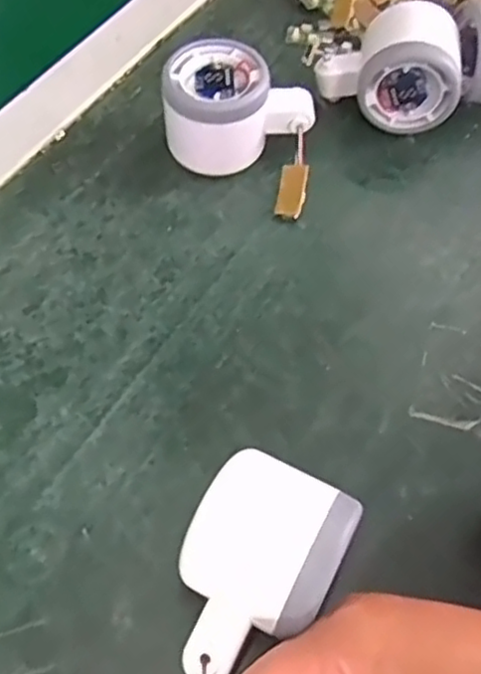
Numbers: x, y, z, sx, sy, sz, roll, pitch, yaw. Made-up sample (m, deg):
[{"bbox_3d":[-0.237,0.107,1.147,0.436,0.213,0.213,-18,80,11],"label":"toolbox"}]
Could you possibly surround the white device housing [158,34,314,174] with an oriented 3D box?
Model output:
[{"bbox_3d":[-0.001,-0.130,0.400,0.083,0.053,0.053,3,60,0],"label":"white device housing"}]

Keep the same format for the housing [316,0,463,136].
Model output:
[{"bbox_3d":[0.089,-0.162,0.415,0.082,0.059,0.048,7,60,2],"label":"housing"}]

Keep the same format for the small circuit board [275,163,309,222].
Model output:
[{"bbox_3d":[0.030,-0.083,0.397,0.015,0.004,0.035,10,78,4],"label":"small circuit board"}]

